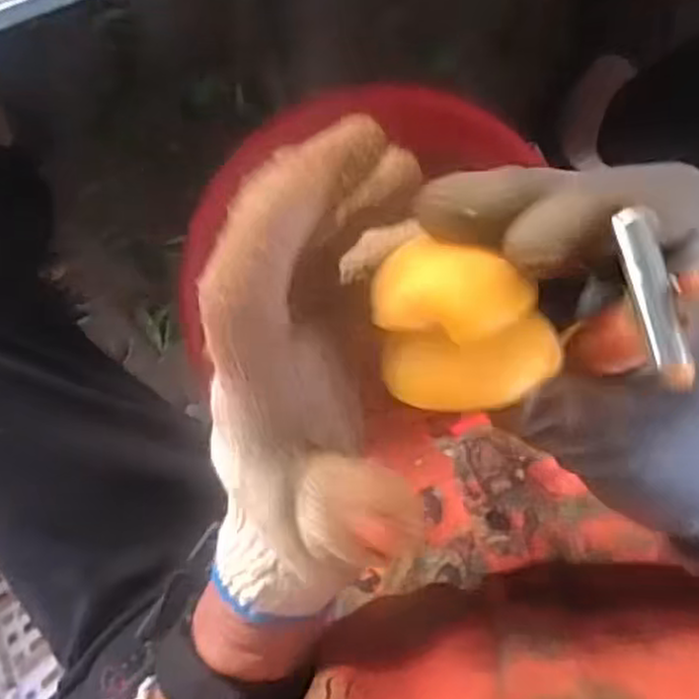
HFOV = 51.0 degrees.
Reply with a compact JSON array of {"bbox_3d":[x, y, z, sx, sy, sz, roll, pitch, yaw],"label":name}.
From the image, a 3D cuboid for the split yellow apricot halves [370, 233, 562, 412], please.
[{"bbox_3d":[0.033,-0.006,0.202,0.047,0.021,0.044,0,93,8],"label":"split yellow apricot halves"}]

